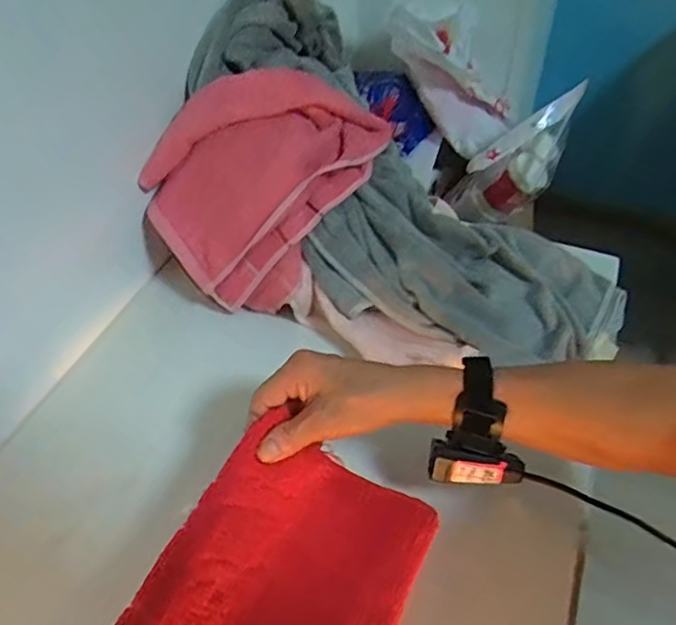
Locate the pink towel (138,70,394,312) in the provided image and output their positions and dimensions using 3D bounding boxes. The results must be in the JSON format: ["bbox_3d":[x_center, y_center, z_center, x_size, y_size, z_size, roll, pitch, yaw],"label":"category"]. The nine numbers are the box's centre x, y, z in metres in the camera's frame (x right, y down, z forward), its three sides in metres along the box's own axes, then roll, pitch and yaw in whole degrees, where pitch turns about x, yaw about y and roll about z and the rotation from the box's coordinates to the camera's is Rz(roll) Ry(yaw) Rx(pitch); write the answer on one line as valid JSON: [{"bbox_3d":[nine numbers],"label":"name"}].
[{"bbox_3d":[-0.075,-0.153,0.653,0.179,0.178,0.230,30,53,26],"label":"pink towel"}]

